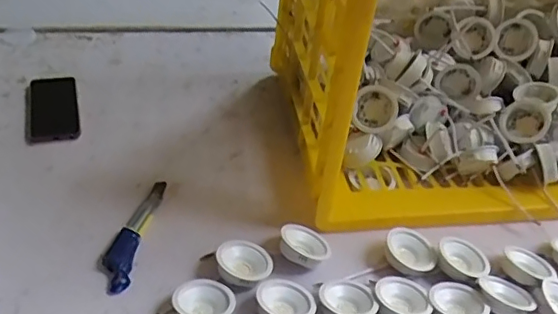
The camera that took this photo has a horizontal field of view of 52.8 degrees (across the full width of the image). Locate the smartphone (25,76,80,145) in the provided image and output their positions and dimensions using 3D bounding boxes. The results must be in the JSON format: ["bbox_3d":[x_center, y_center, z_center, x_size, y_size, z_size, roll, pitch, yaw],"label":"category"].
[{"bbox_3d":[-0.378,-0.082,0.939,0.081,0.009,0.172,-8,41,-17],"label":"smartphone"}]

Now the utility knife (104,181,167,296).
[{"bbox_3d":[-0.195,0.098,0.757,0.038,0.015,0.196,8,39,1],"label":"utility knife"}]

